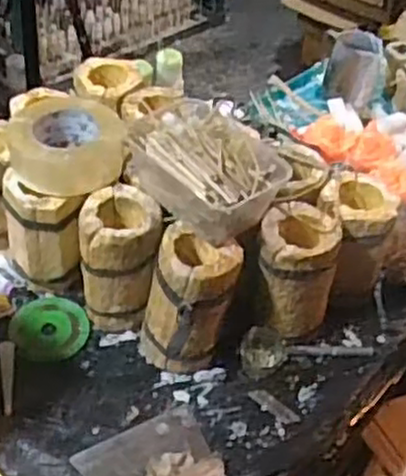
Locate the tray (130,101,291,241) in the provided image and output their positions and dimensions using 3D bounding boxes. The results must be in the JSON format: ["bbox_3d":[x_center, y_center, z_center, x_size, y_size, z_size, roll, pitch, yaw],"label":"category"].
[{"bbox_3d":[0.003,-0.080,0.810,0.117,0.075,0.170,-31,55,-32],"label":"tray"}]

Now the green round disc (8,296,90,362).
[{"bbox_3d":[-0.185,0.108,0.874,0.092,0.004,0.096,3,44,-3],"label":"green round disc"}]

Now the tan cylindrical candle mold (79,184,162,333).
[{"bbox_3d":[-0.095,0.028,0.841,0.085,0.152,0.083,3,44,-3],"label":"tan cylindrical candle mold"}]

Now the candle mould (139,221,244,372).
[{"bbox_3d":[-0.018,0.080,0.807,0.102,0.152,0.107,10,44,3],"label":"candle mould"}]

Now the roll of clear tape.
[{"bbox_3d":[-0.158,-0.108,0.845,0.124,0.052,0.120,3,44,-3],"label":"roll of clear tape"}]

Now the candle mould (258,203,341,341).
[{"bbox_3d":[0.105,0.046,0.852,0.092,0.149,0.097,10,44,3],"label":"candle mould"}]

